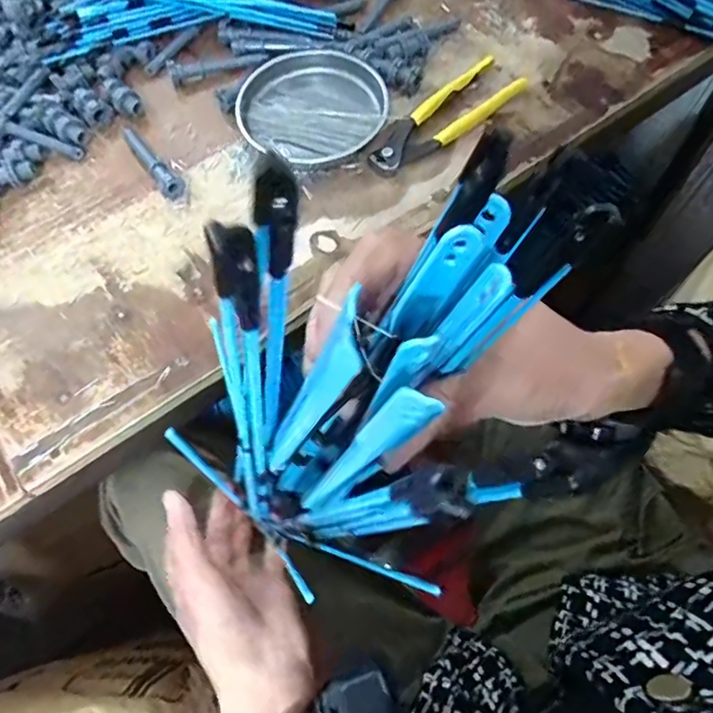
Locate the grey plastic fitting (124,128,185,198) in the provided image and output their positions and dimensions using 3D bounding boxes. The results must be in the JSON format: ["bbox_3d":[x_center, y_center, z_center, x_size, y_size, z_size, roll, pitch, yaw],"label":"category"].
[{"bbox_3d":[-0.178,-0.170,0.484,0.017,0.018,0.093,-35,70,-14],"label":"grey plastic fitting"}]

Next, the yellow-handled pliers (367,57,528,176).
[{"bbox_3d":[0.081,-0.211,0.497,0.050,0.023,0.168,42,72,17],"label":"yellow-handled pliers"}]

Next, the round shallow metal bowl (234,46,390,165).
[{"bbox_3d":[-0.038,-0.226,0.506,0.128,0.018,0.122,0,65,1],"label":"round shallow metal bowl"}]

